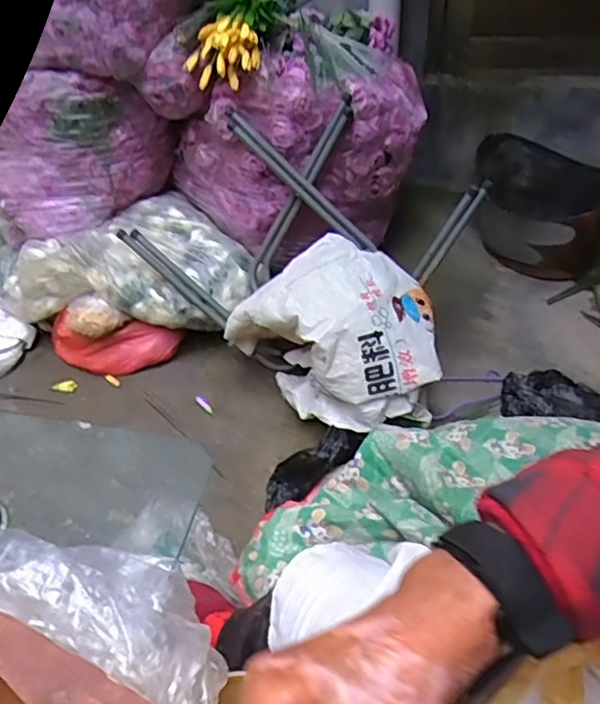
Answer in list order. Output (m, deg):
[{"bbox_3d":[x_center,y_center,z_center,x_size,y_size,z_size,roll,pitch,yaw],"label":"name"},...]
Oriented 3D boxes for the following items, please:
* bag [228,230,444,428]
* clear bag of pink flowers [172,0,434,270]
[{"bbox_3d":[0.059,-0.037,1.067,0.365,0.230,0.228,16,47,19],"label":"bag"},{"bbox_3d":[0.013,-0.476,1.315,0.458,0.367,0.370,-31,50,-25],"label":"clear bag of pink flowers"}]

